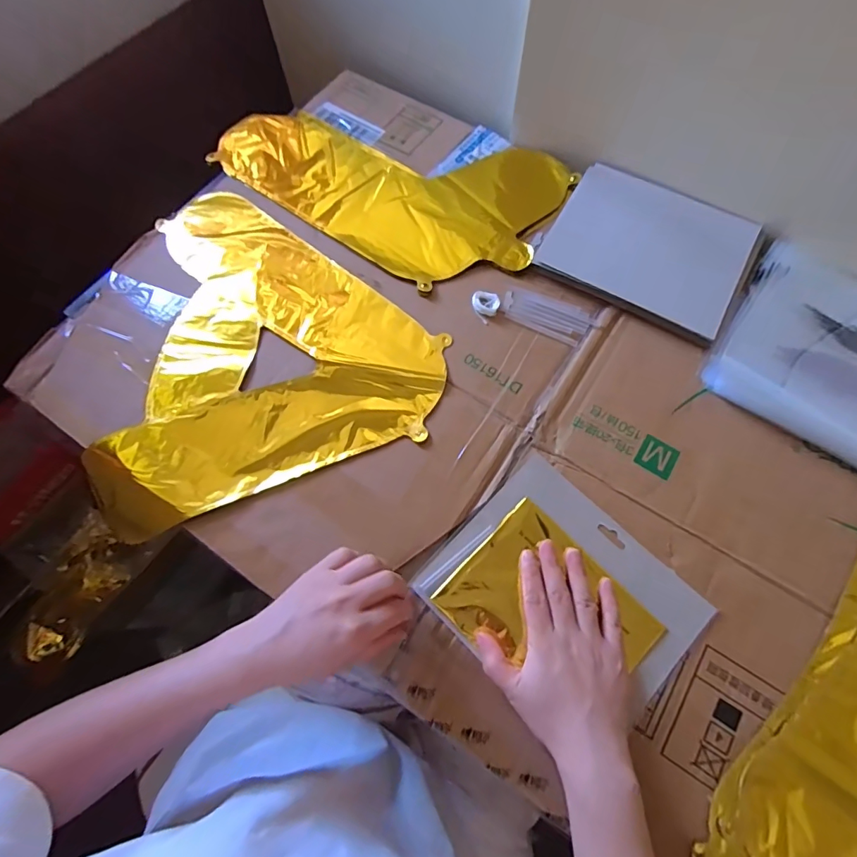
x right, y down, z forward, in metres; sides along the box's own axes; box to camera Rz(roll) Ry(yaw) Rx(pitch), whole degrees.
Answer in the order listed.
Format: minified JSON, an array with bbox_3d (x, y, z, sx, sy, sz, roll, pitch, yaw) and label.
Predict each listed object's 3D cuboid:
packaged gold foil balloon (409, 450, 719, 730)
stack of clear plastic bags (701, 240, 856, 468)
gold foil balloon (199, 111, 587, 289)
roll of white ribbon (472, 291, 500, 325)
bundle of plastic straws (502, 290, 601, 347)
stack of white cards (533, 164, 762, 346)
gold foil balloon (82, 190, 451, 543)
[{"bbox_3d":[0.113,0.141,0.386,0.197,0.009,0.164,42,75,14],"label":"packaged gold foil balloon"},{"bbox_3d":[0.410,-0.072,0.447,0.220,0.017,0.214,34,73,12],"label":"stack of clear plastic bags"},{"bbox_3d":[-0.043,-0.302,0.548,0.381,0.017,0.226,33,73,12],"label":"gold foil balloon"},{"bbox_3d":[0.058,-0.126,0.479,0.028,0.009,0.032,19,71,7],"label":"roll of white ribbon"},{"bbox_3d":[0.125,-0.118,0.478,0.094,0.004,0.044,24,72,9],"label":"bundle of plastic straws"},{"bbox_3d":[0.236,-0.198,0.498,0.194,0.015,0.165,29,72,11],"label":"stack of white cards"},{"bbox_3d":[-0.186,-0.100,0.484,0.354,0.034,0.355,-19,70,-6],"label":"gold foil balloon"}]

